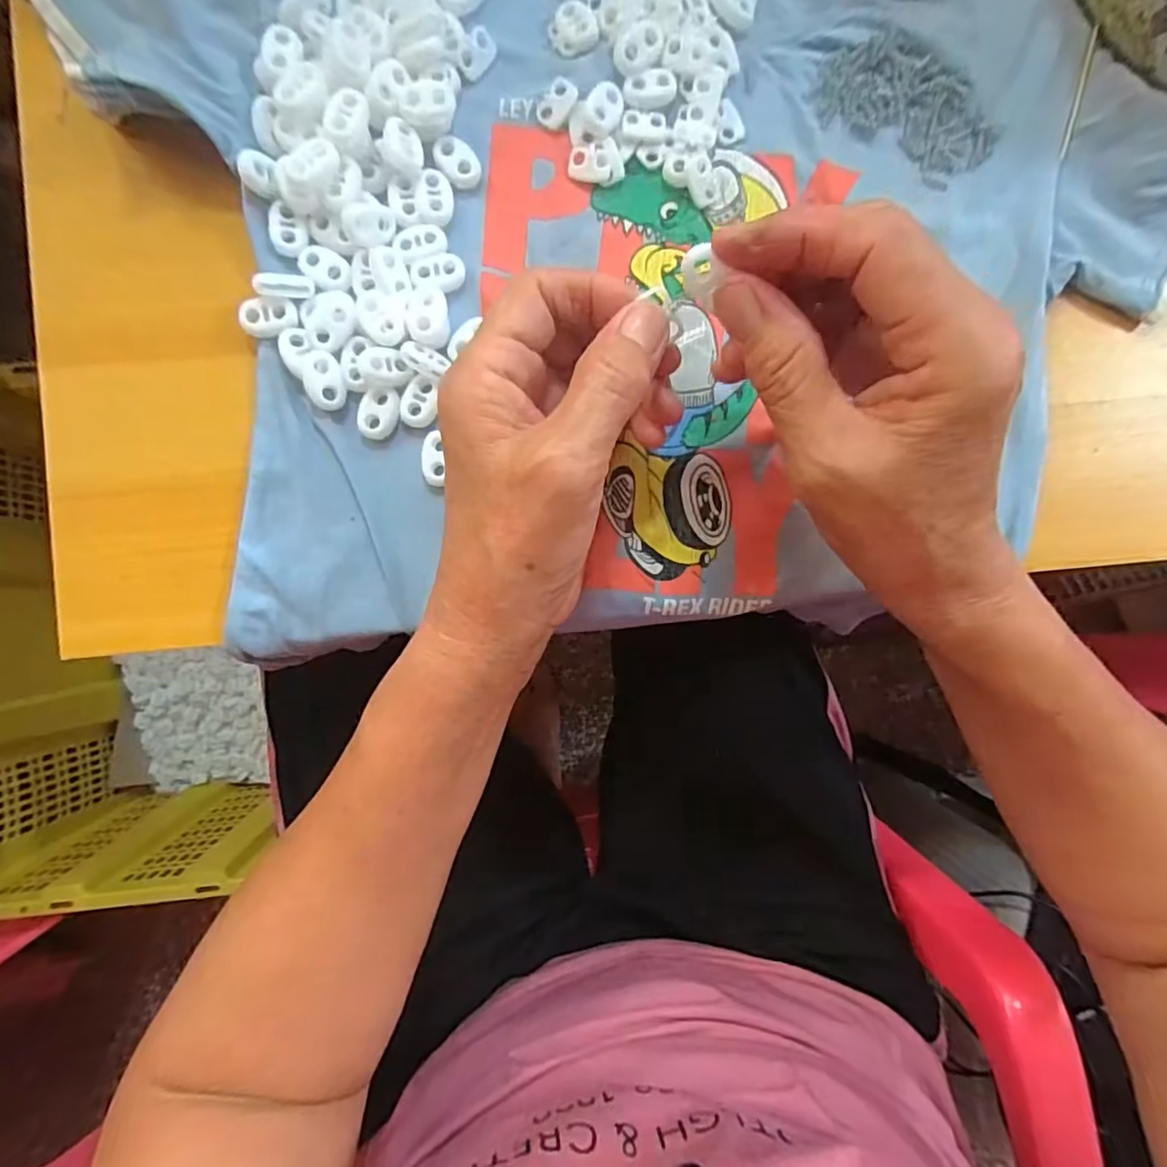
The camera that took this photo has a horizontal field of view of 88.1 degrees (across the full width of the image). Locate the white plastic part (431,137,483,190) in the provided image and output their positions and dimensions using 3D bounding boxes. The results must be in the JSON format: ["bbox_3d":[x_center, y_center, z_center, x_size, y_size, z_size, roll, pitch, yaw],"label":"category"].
[{"bbox_3d":[-0.053,-0.176,0.252,0.016,0.004,0.022,-37,91,-3],"label":"white plastic part"}]

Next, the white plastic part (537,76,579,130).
[{"bbox_3d":[-0.011,-0.202,0.253,0.013,0.005,0.018,41,87,-2],"label":"white plastic part"}]

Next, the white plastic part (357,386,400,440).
[{"bbox_3d":[-0.085,-0.070,0.247,0.016,0.004,0.021,8,89,-3],"label":"white plastic part"}]

